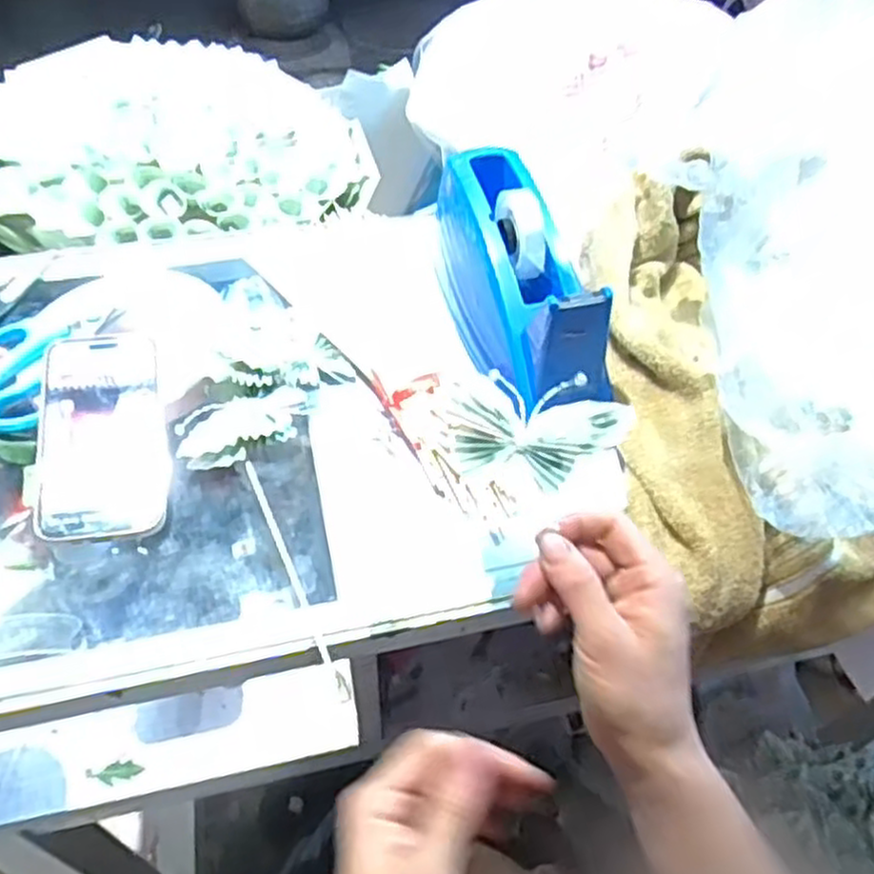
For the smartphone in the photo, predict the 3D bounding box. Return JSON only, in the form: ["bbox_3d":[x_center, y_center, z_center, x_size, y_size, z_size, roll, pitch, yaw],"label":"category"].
[{"bbox_3d":[-0.213,-0.004,0.489,0.075,0.013,0.147,-2,63,-16],"label":"smartphone"}]

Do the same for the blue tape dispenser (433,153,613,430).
[{"bbox_3d":[0.059,-0.112,0.547,0.075,0.096,0.204,-13,51,-13],"label":"blue tape dispenser"}]

